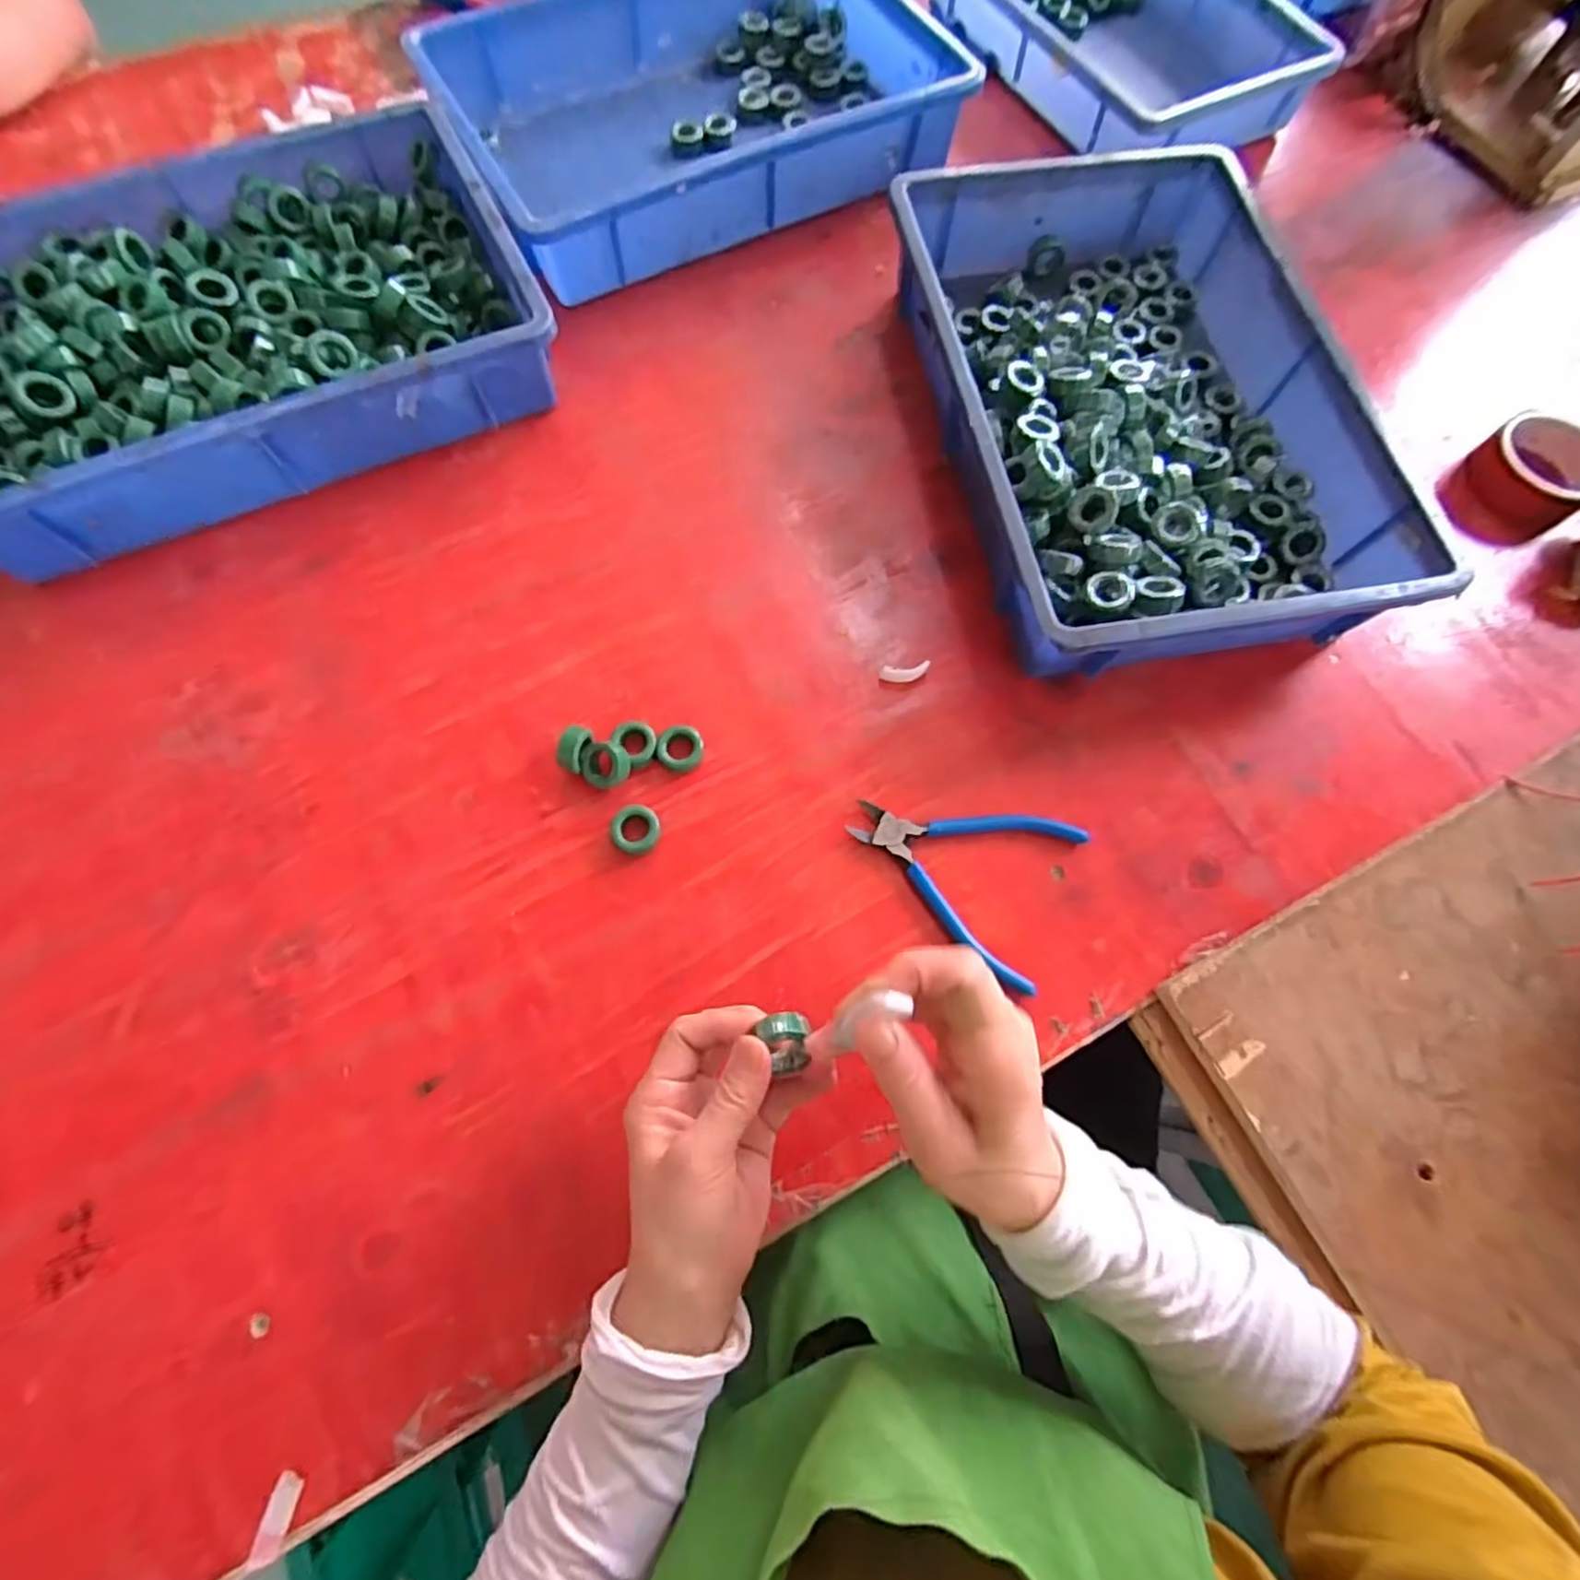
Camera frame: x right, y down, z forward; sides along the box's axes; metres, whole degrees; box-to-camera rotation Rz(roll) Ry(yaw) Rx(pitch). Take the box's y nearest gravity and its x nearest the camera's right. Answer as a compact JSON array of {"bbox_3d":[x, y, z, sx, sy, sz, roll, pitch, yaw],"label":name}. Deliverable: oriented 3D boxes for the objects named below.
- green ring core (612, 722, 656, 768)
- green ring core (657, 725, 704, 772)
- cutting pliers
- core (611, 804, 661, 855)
[{"bbox_3d":[-0.103,-0.032,0.470,0.025,0.013,0.032,-35,75,-13],"label":"green ring core"},{"bbox_3d":[-0.074,-0.028,0.472,0.029,0.010,0.031,1,71,-2],"label":"green ring core"},{"bbox_3d":[0.109,0.046,0.454,0.141,0.010,0.110,27,72,7],"label":"cutting pliers"},{"bbox_3d":[-0.099,0.025,0.451,0.029,0.013,0.030,1,71,-2],"label":"core"}]

